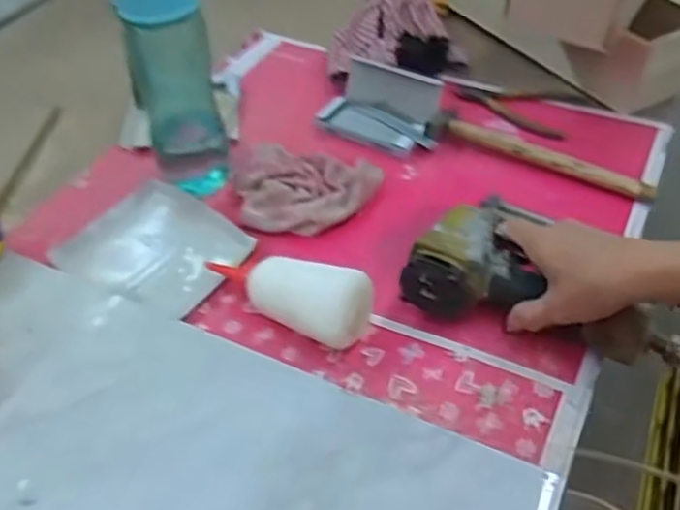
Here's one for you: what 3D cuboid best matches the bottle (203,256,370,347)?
[{"bbox_3d":[-0.053,0.032,0.582,0.162,0.050,0.061,16,46,16],"label":"bottle"}]

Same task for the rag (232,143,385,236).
[{"bbox_3d":[-0.043,-0.070,0.707,0.152,0.020,0.120,11,45,11],"label":"rag"}]

